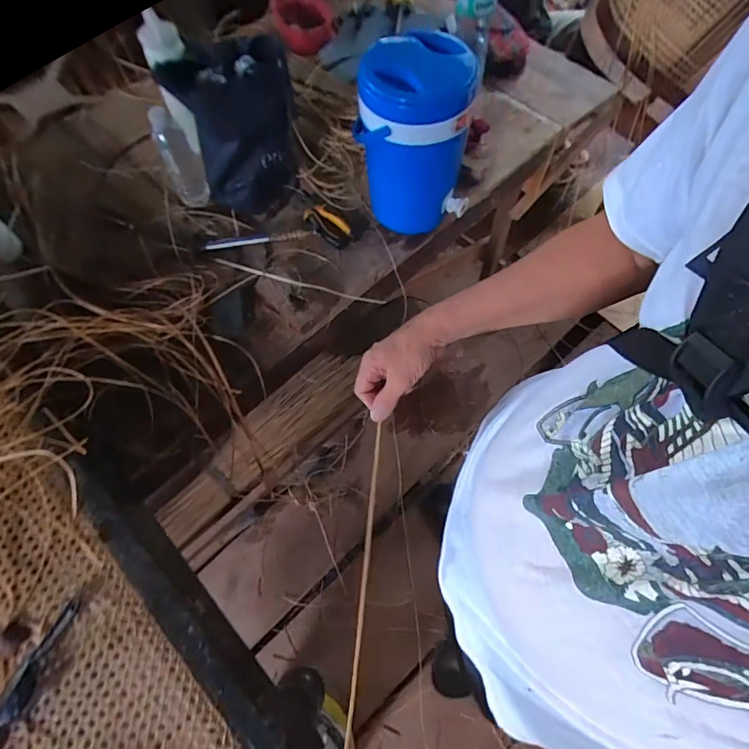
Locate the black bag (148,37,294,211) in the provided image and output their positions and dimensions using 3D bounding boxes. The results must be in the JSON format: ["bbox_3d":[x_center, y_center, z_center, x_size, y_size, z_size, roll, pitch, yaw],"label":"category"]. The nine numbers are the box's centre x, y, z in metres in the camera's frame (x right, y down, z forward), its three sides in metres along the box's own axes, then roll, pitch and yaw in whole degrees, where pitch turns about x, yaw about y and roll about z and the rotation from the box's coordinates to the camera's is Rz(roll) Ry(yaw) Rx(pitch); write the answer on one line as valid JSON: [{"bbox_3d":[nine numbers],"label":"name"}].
[{"bbox_3d":[-0.239,-0.436,0.795,0.176,0.227,0.179,13,65,10],"label":"black bag"}]

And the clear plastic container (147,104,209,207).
[{"bbox_3d":[-0.354,-0.392,0.815,0.065,0.162,0.053,-23,65,-7],"label":"clear plastic container"}]

